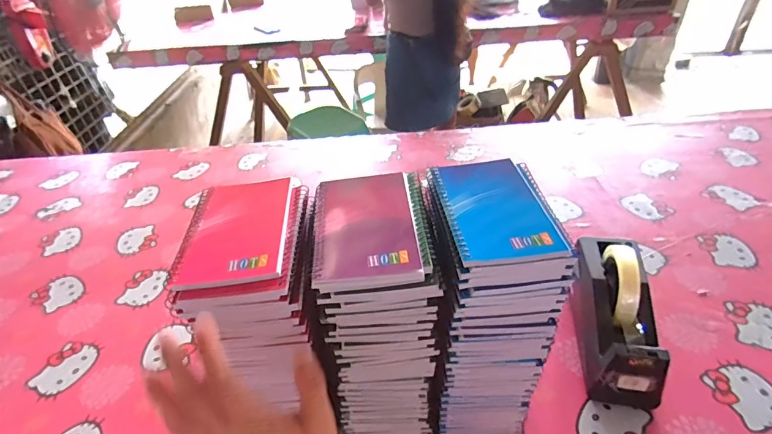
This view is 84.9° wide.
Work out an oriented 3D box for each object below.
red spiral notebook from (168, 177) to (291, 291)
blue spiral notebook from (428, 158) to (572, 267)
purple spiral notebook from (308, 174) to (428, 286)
[{"bbox_3d":[-0.127,0.008,0.359,0.083,0.004,0.128,-7,39,-3],"label":"red spiral notebook"},{"bbox_3d":[0.089,-0.011,0.363,0.081,0.007,0.132,-8,39,-4],"label":"blue spiral notebook"},{"bbox_3d":[-0.018,0.005,0.356,0.084,0.010,0.130,-5,39,0],"label":"purple spiral notebook"}]

